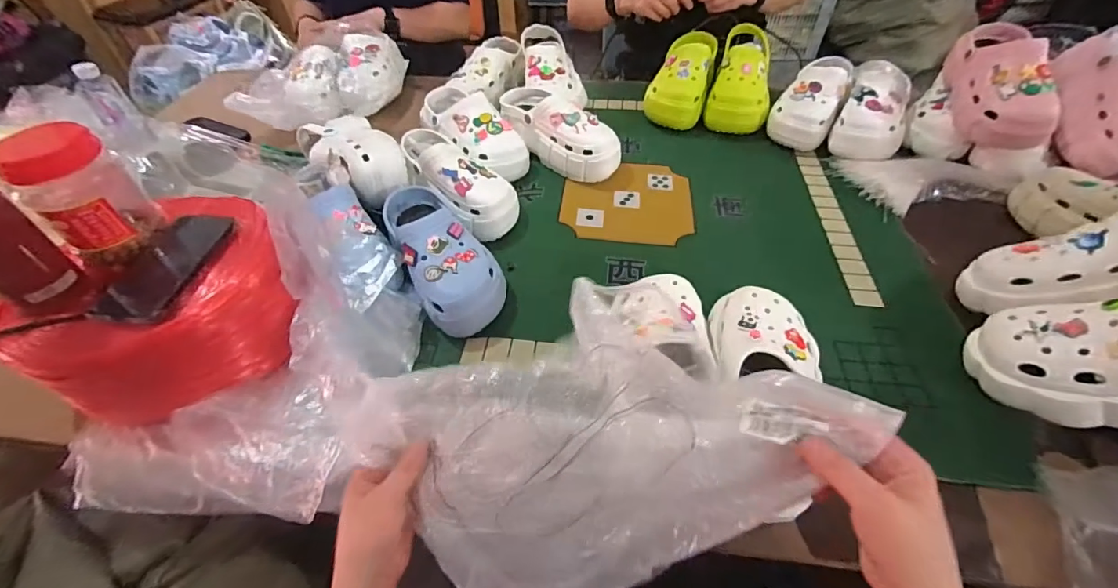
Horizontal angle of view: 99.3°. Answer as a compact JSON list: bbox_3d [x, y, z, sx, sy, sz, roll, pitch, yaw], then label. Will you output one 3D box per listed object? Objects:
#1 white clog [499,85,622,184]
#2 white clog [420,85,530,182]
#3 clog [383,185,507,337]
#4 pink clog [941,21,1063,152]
[{"bbox_3d":[-0.001,-0.291,0.839,0.244,0.098,0.085,37,58,13],"label":"white clog"},{"bbox_3d":[-0.164,-0.300,0.862,0.102,0.087,0.253,-35,56,-25],"label":"white clog"},{"bbox_3d":[-0.156,-0.064,0.643,0.110,0.088,0.239,-23,52,-17],"label":"clog"},{"bbox_3d":[0.730,-0.358,0.790,0.099,0.129,0.267,3,63,5],"label":"pink clog"}]

